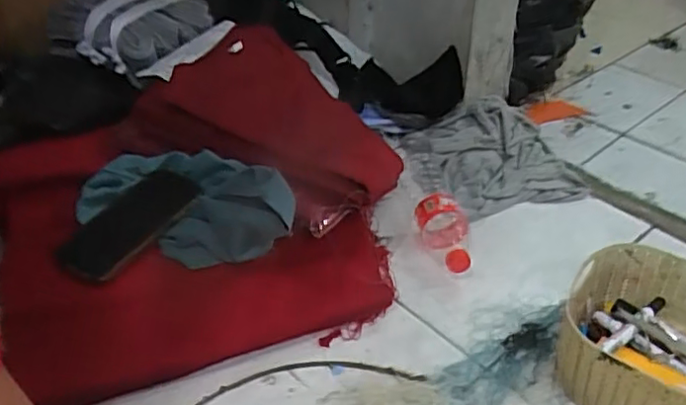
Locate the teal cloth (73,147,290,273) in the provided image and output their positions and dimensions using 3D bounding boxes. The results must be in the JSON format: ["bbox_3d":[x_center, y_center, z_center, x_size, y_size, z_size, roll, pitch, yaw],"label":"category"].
[{"bbox_3d":[-0.171,-0.010,0.701,0.285,0.098,0.118,16,40,20],"label":"teal cloth"}]

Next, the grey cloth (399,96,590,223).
[{"bbox_3d":[0.234,-0.079,0.992,0.265,0.074,0.229,-10,38,-15],"label":"grey cloth"}]

